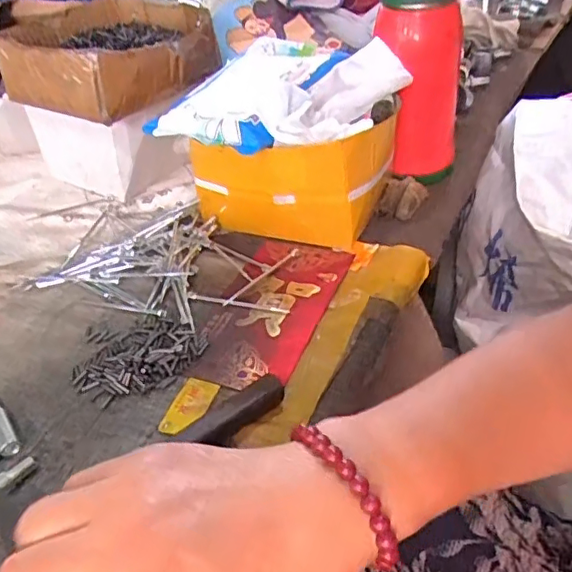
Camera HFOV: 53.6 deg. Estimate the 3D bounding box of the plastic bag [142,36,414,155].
[{"bbox_3d":[-0.005,-0.162,0.470,0.153,0.038,0.163,18,45,24],"label":"plastic bag"}]

